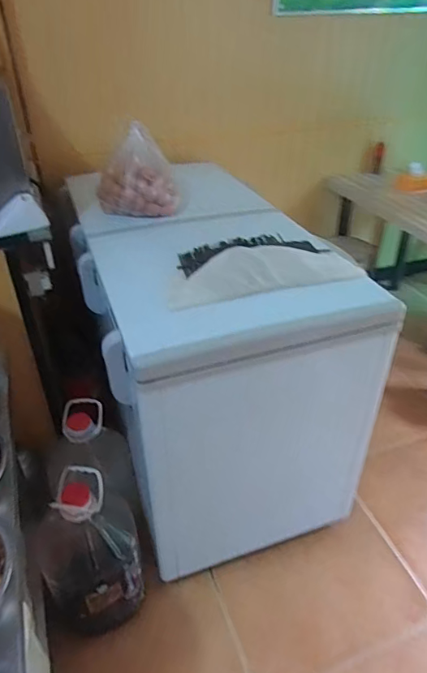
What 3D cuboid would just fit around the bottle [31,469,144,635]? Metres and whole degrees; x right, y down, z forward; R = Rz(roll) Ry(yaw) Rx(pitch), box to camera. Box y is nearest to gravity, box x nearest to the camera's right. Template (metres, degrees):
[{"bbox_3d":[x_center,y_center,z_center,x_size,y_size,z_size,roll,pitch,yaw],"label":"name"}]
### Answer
[{"bbox_3d":[-0.349,0.596,1.319,0.296,0.481,0.273,-13,38,-15],"label":"bottle"}]

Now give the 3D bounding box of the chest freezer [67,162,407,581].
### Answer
[{"bbox_3d":[-0.007,0.069,1.581,0.700,0.838,0.901,-13,38,-15],"label":"chest freezer"}]

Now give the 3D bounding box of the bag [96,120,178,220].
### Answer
[{"bbox_3d":[-0.253,-0.532,1.583,0.262,0.272,0.169,-9,37,-11],"label":"bag"}]

